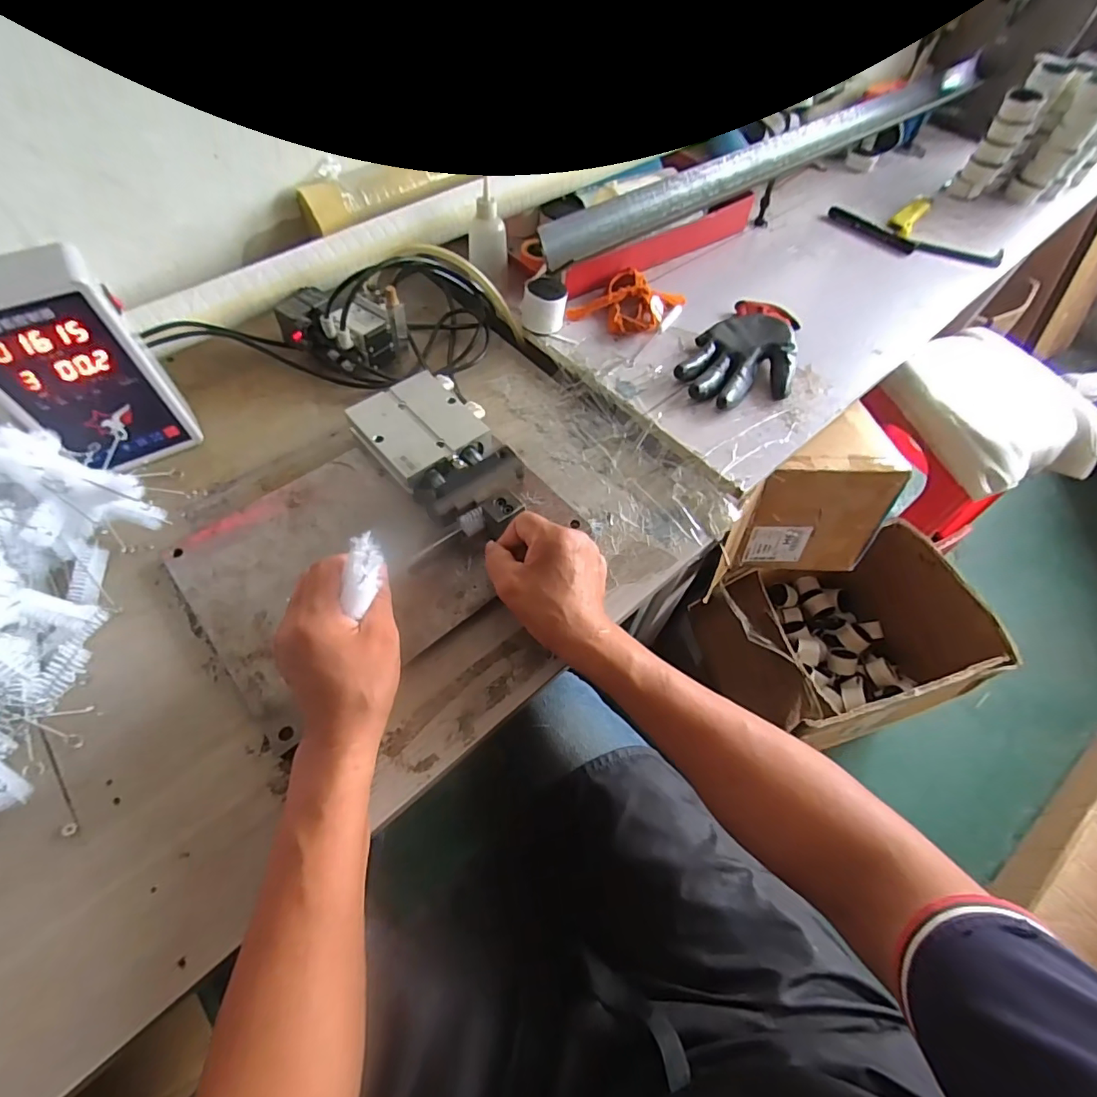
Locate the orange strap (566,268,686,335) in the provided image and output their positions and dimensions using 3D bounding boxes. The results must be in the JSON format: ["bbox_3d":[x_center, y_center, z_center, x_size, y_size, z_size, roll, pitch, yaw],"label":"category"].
[{"bbox_3d":[0.102,-0.310,0.638,0.099,0.022,0.119,34,63,17],"label":"orange strap"}]

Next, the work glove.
[{"bbox_3d":[0.233,-0.231,0.595,0.114,0.028,0.198,25,60,12],"label":"work glove"}]

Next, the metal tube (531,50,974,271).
[{"bbox_3d":[0.393,-0.610,0.764,1.035,0.054,0.050,-37,67,-22],"label":"metal tube"}]

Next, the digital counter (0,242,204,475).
[{"bbox_3d":[-0.398,-0.149,0.432,0.112,0.174,0.071,-38,67,-23],"label":"digital counter"}]

